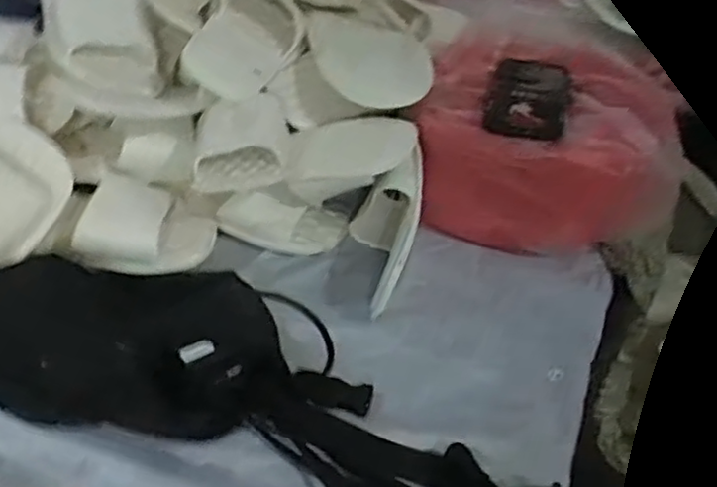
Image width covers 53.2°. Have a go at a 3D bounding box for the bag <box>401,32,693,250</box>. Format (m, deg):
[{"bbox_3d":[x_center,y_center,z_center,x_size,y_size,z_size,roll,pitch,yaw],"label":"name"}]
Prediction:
[{"bbox_3d":[0.185,-0.117,0.793,0.231,0.124,0.254,13,39,10],"label":"bag"}]

